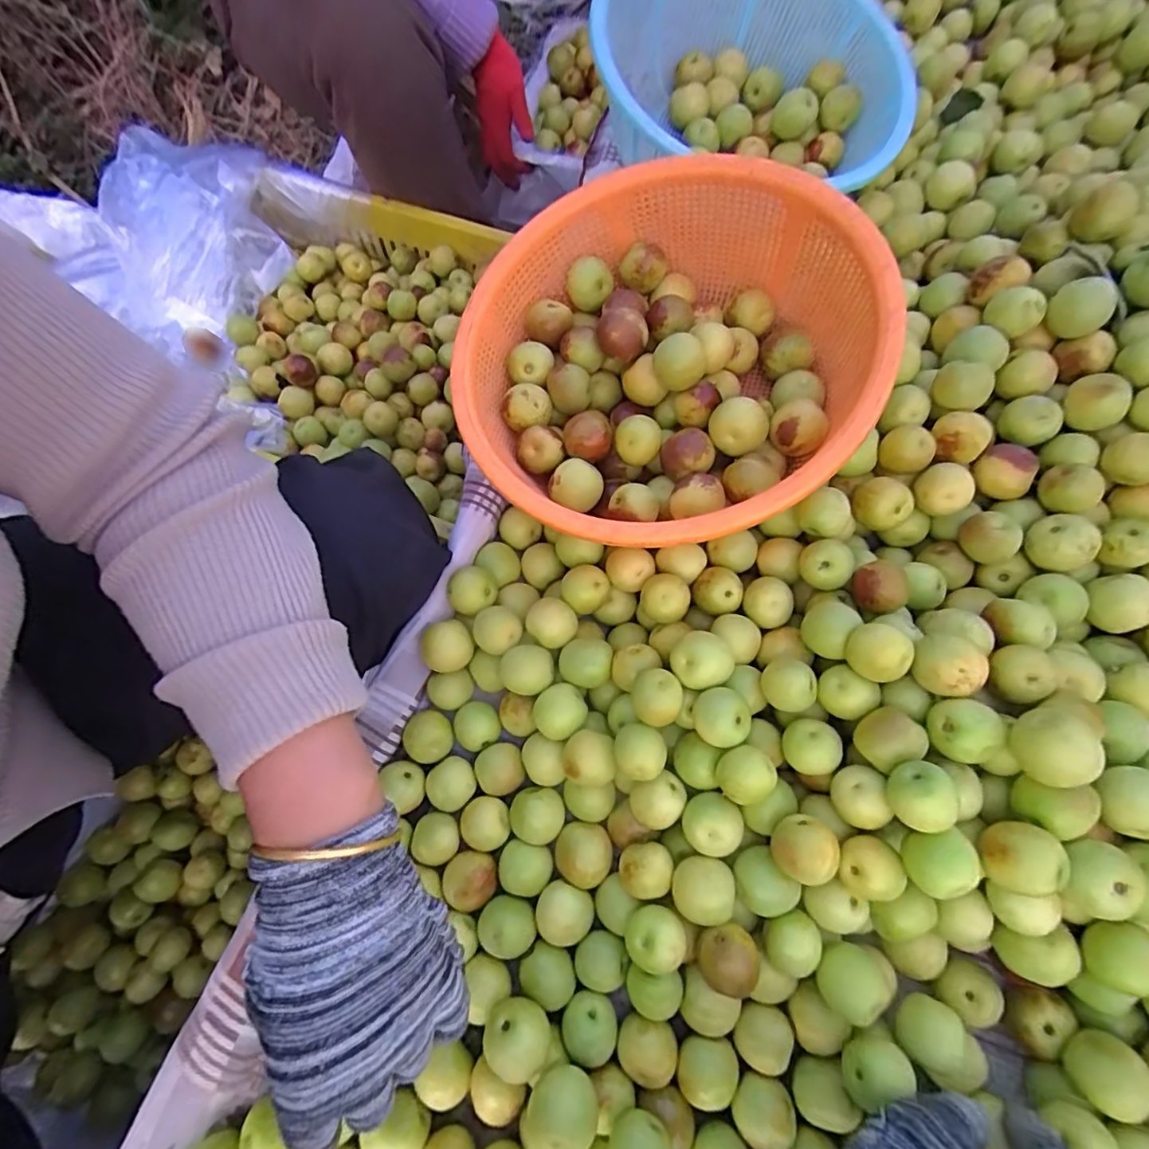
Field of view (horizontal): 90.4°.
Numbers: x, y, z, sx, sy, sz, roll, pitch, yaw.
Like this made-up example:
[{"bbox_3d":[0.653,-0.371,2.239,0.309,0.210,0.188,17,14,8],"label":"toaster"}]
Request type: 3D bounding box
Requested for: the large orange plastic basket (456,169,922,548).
[{"bbox_3d":[0.058,-0.140,0.369,0.264,0.104,0.253,-1,72,2],"label":"large orange plastic basket"}]

